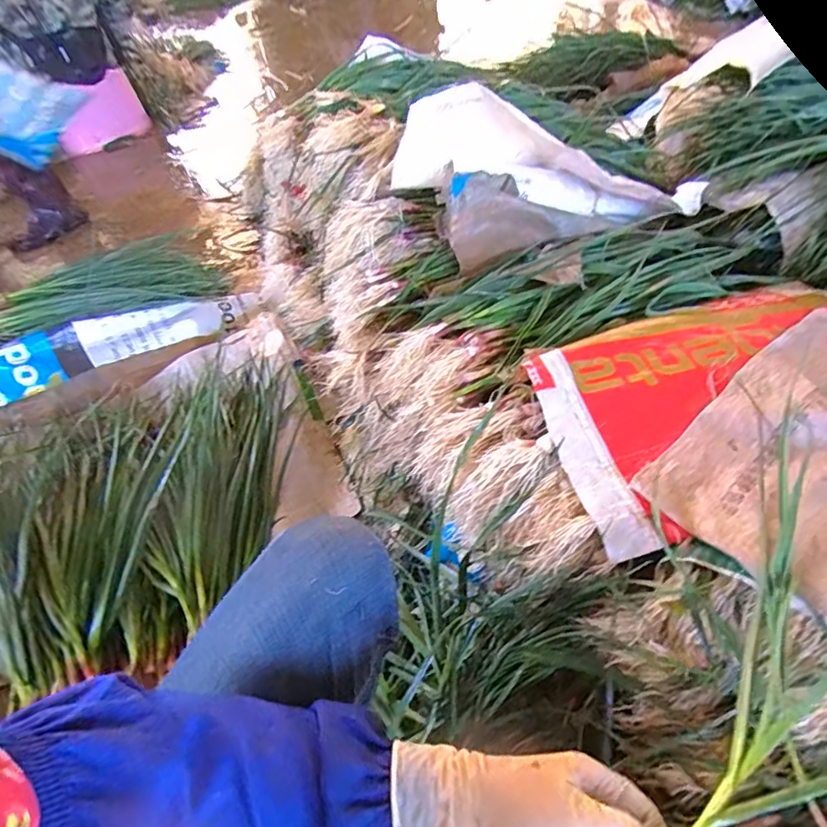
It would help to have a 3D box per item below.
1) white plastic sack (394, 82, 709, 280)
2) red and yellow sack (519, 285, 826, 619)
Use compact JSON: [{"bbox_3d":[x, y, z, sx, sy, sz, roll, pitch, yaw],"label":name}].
[{"bbox_3d":[0.230,-0.369,0.887,0.522,0.233,0.180,5,48,-16],"label":"white plastic sack"},{"bbox_3d":[0.425,0.001,0.572,0.512,0.082,0.453,-28,46,-15],"label":"red and yellow sack"}]

